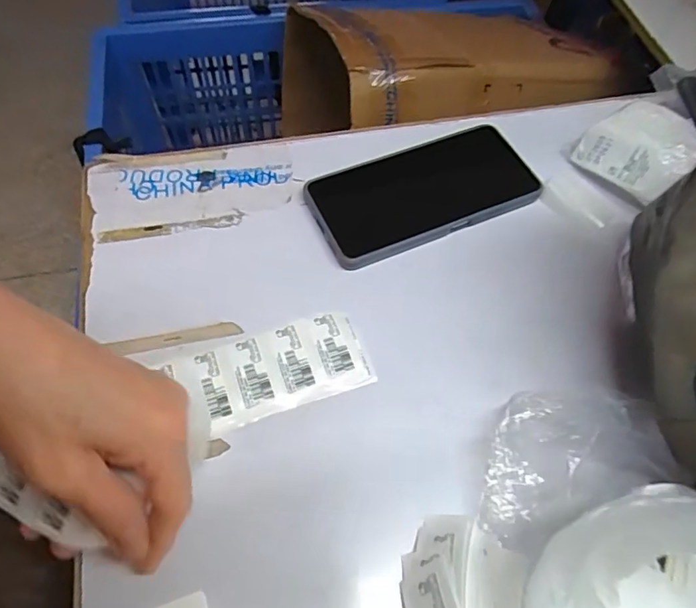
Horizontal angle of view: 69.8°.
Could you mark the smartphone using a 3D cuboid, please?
[{"bbox_3d":[0.054,-0.084,0.370,0.162,0.012,0.079,-21,64,-14],"label":"smartphone"}]

